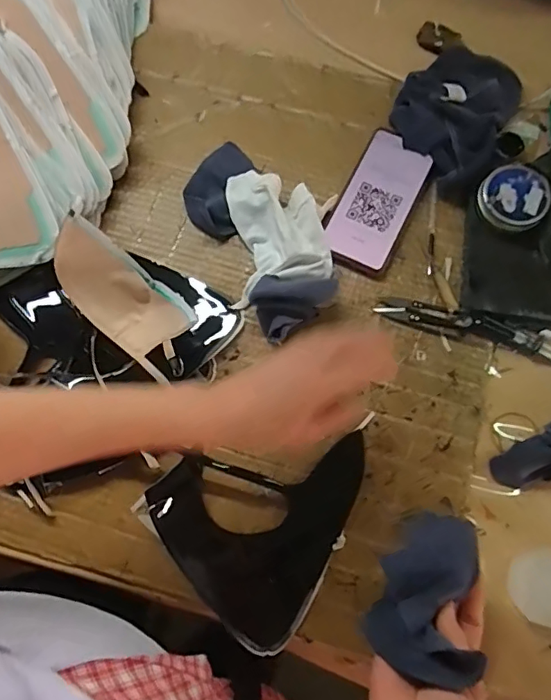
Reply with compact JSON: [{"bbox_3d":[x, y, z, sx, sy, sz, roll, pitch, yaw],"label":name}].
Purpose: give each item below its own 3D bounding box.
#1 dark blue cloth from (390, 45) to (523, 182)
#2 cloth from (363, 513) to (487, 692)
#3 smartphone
[{"bbox_3d":[0.195,-0.266,0.574,0.117,0.039,0.161,32,79,7],"label":"dark blue cloth"},{"bbox_3d":[0.108,0.185,0.397,0.089,0.024,0.113,-15,54,26],"label":"cloth"},{"bbox_3d":[0.108,-0.160,0.563,0.079,0.010,0.162,27,78,6],"label":"smartphone"}]

